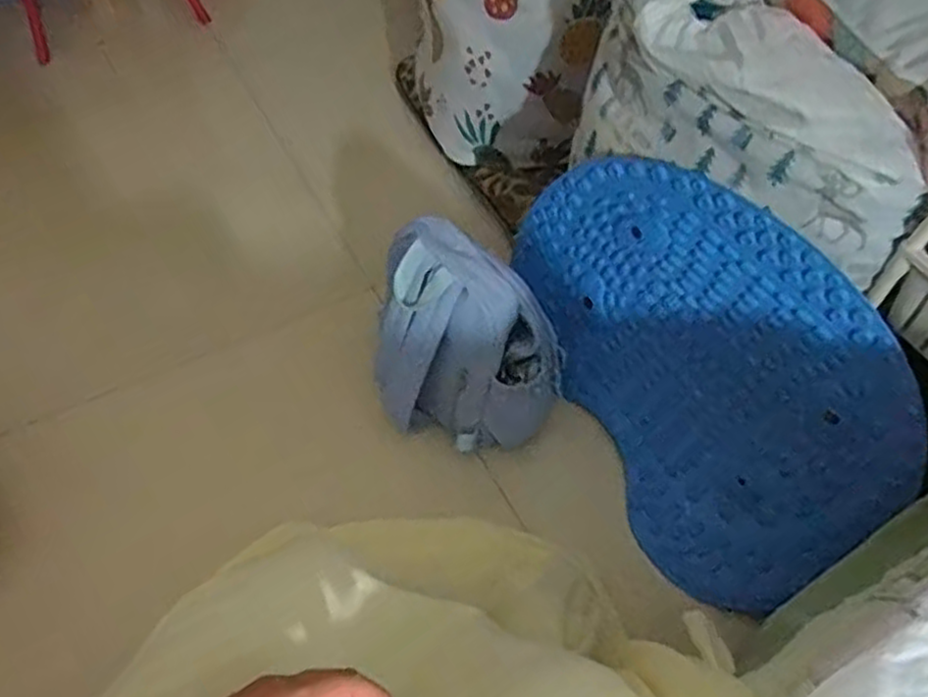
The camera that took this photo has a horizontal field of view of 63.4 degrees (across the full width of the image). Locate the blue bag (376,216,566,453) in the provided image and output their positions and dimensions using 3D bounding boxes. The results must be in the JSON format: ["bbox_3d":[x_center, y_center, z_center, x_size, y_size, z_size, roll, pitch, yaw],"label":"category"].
[{"bbox_3d":[0.007,-0.005,1.021,0.246,0.276,0.175,17,55,13],"label":"blue bag"}]

